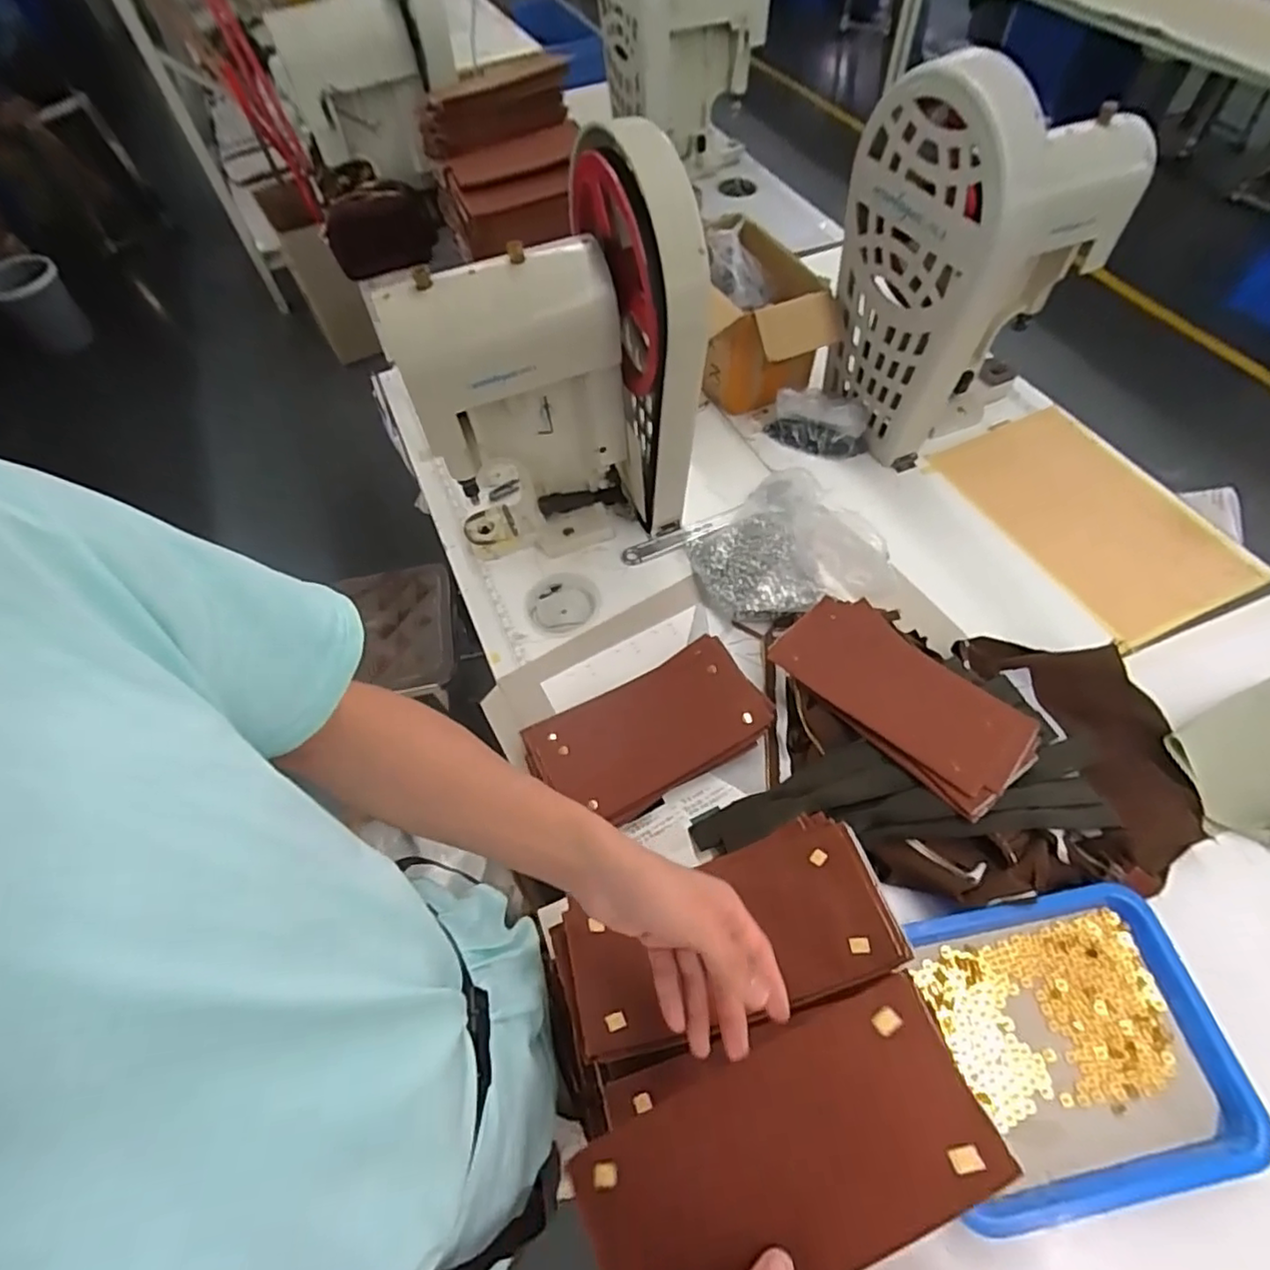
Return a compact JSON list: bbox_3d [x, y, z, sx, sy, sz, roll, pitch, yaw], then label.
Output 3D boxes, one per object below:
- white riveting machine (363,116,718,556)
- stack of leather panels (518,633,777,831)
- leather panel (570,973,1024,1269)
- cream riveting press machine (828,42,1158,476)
[{"bbox_3d":[-0.092,-0.321,0.808,0.335,0.433,0.201,-5,58,0],"label":"white riveting machine"},{"bbox_3d":[0.017,0.114,0.751,0.269,0.031,0.149,-26,60,-12],"label":"stack of leather panels"},{"bbox_3d":[0.085,0.321,0.385,0.245,0.009,0.112,-30,53,1],"label":"leather panel"},{"bbox_3d":[0.463,-0.534,0.908,0.306,0.447,0.251,-29,61,-14],"label":"cream riveting press machine"}]

